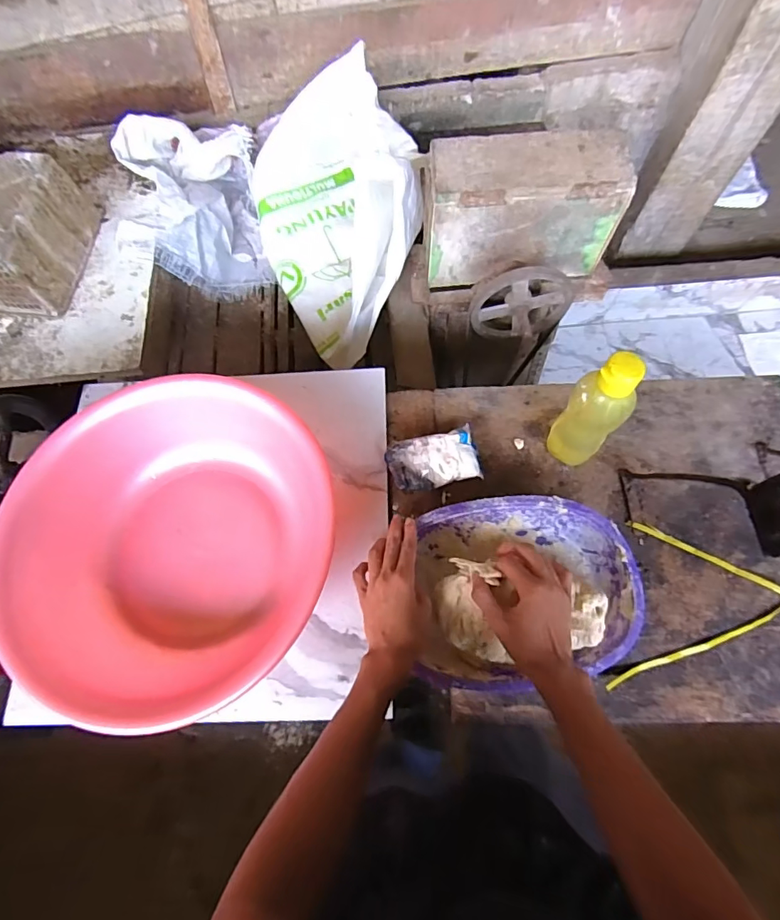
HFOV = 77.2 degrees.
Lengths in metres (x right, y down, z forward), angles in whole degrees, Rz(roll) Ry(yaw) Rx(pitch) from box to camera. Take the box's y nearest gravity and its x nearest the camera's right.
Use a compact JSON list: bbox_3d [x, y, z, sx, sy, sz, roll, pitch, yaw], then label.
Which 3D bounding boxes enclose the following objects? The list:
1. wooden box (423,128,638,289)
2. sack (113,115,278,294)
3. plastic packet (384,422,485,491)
[{"bbox_3d":[0.250,-0.478,0.952,0.353,0.245,0.134,-1,66,-4],"label":"wooden box"},{"bbox_3d":[-0.489,-0.659,1.282,0.320,0.251,0.376,-15,68,-9],"label":"sack"},{"bbox_3d":[0.061,-0.001,0.700,0.124,0.037,0.077,-8,67,-6],"label":"plastic packet"}]

